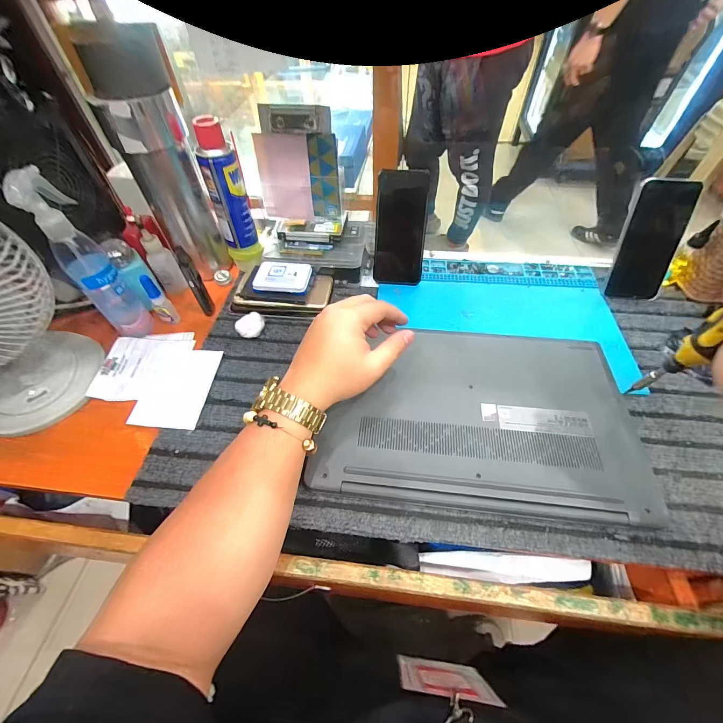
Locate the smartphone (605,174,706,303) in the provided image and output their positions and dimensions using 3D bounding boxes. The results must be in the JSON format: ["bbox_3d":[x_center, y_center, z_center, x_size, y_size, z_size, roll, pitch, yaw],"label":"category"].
[{"bbox_3d":[0.418,-0.171,0.484,0.077,0.160,0.011,4,27,11],"label":"smartphone"}]

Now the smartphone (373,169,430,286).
[{"bbox_3d":[0.060,-0.199,0.511,0.075,0.160,0.014,3,23,4],"label":"smartphone"}]

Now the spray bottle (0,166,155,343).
[{"bbox_3d":[-0.342,-0.124,0.421,0.046,0.214,0.053,-28,57,-18],"label":"spray bottle"}]

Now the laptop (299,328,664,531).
[{"bbox_3d":[0.133,0.056,0.392,0.341,0.031,0.213,5,53,5],"label":"laptop"}]

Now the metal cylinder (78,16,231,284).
[{"bbox_3d":[-0.270,-0.267,0.482,0.087,0.286,0.082,-23,56,-15],"label":"metal cylinder"}]

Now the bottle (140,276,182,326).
[{"bbox_3d":[-0.290,-0.086,0.481,0.022,0.077,0.021,-39,61,-25],"label":"bottle"}]

